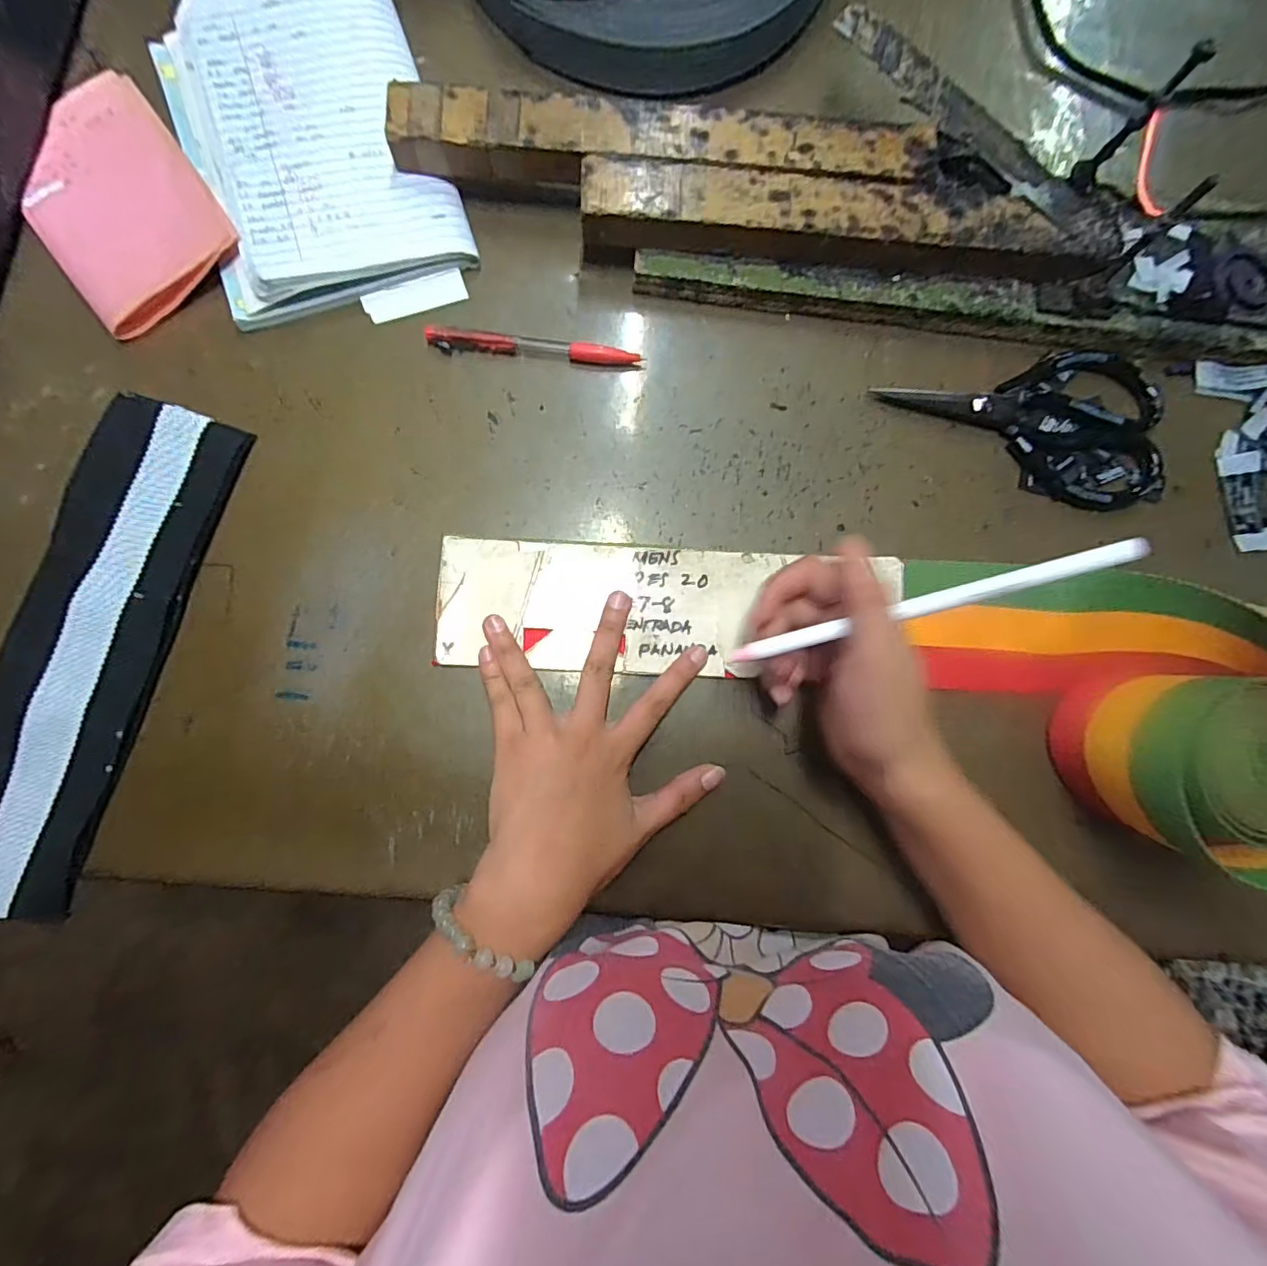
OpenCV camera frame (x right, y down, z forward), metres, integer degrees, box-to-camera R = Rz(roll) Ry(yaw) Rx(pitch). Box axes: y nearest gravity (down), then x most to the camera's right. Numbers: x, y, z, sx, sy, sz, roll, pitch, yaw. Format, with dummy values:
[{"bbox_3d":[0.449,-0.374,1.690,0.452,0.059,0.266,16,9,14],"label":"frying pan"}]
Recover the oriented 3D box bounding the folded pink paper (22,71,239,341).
[{"bbox_3d":[-0.314,-0.264,0.332,0.095,0.012,0.159,-36,87,-7],"label":"folded pink paper"}]

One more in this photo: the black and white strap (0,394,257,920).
[{"bbox_3d":[-0.300,0.005,0.302,0.073,0.010,0.282,17,82,-12],"label":"black and white strap"}]

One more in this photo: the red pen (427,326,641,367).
[{"bbox_3d":[-0.062,-0.181,0.344,0.131,0.008,0.014,2,83,-4],"label":"red pen"}]

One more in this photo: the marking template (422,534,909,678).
[{"bbox_3d":[0.022,-0.014,0.327,0.269,0.008,0.075,3,86,-3],"label":"marking template"}]

